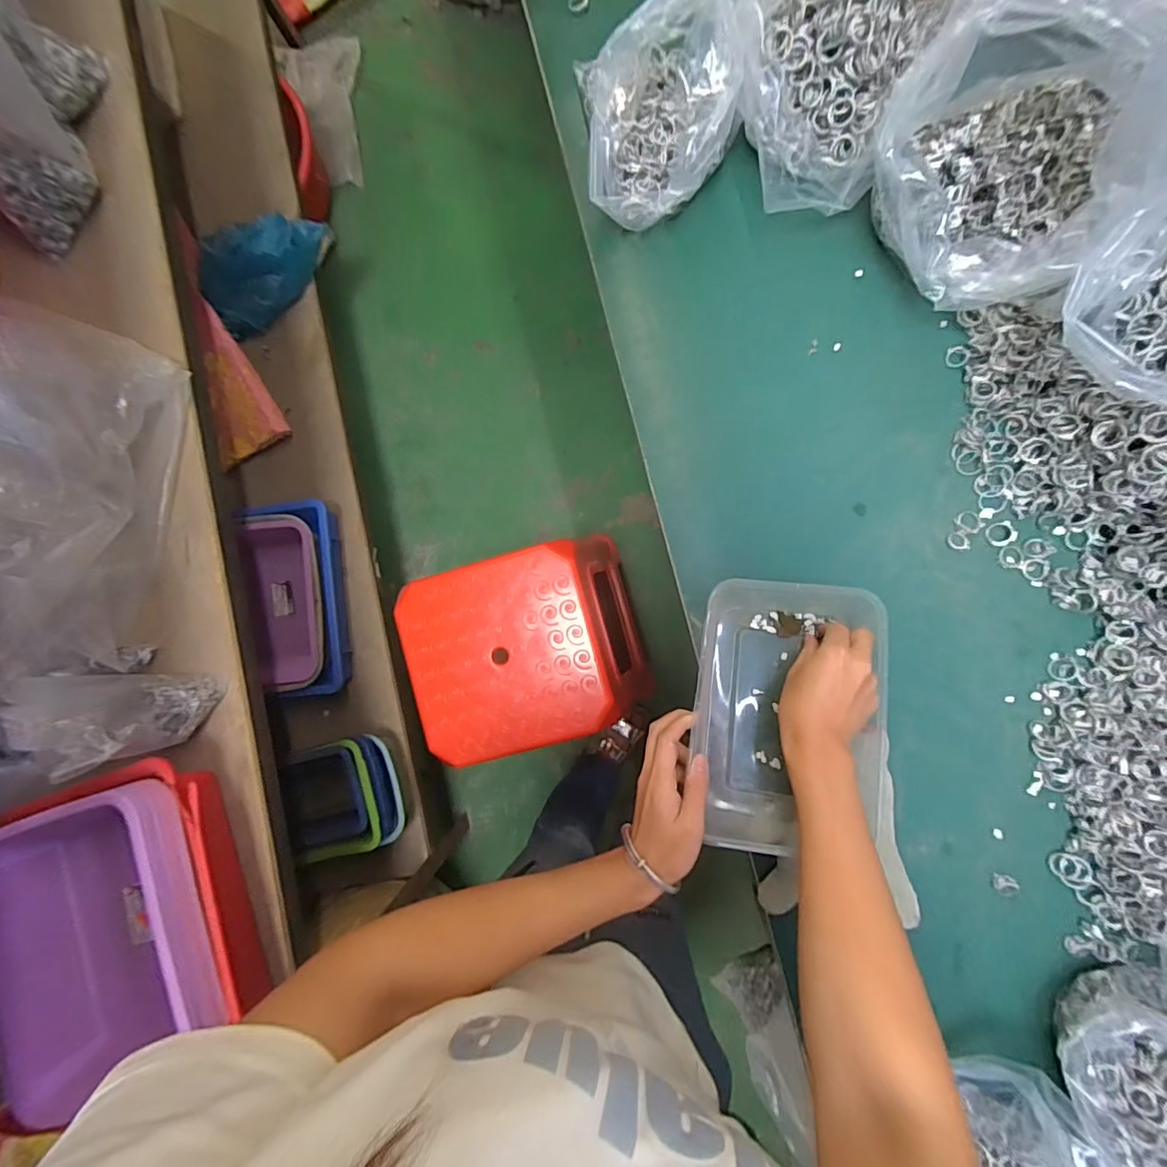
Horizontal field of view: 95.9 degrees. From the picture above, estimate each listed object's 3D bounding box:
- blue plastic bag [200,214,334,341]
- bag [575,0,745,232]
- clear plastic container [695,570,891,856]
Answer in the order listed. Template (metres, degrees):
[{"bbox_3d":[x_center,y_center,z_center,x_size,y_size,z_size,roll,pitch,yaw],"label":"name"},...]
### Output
[{"bbox_3d":[-0.648,-0.642,1.059,0.285,0.124,0.113,-43,85,4],"label":"blue plastic bag"},{"bbox_3d":[0.069,-0.410,0.456,0.140,0.102,0.118,-9,88,6],"label":"bag"},{"bbox_3d":[0.175,0.118,0.460,0.157,0.068,0.237,7,89,6],"label":"clear plastic container"}]

